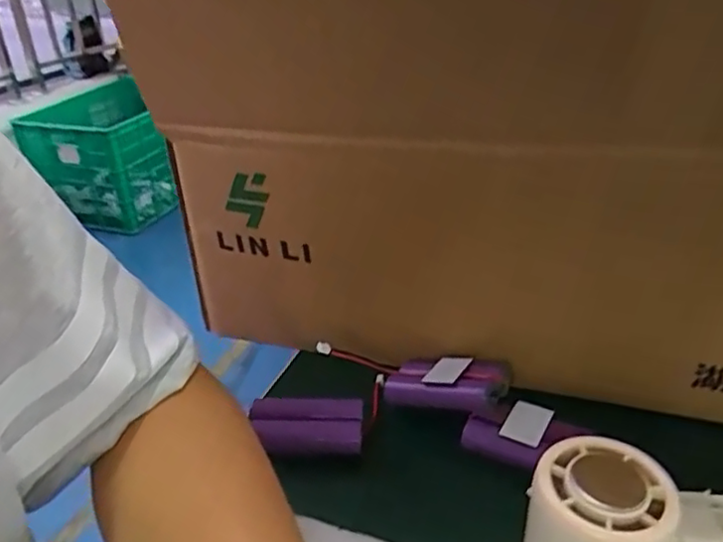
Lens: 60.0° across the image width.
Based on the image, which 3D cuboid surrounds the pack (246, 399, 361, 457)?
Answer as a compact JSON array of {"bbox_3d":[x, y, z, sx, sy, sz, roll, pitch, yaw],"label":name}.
[{"bbox_3d":[-0.032,0.087,0.354,0.063,0.017,0.031,1,31,2],"label":"pack"}]

